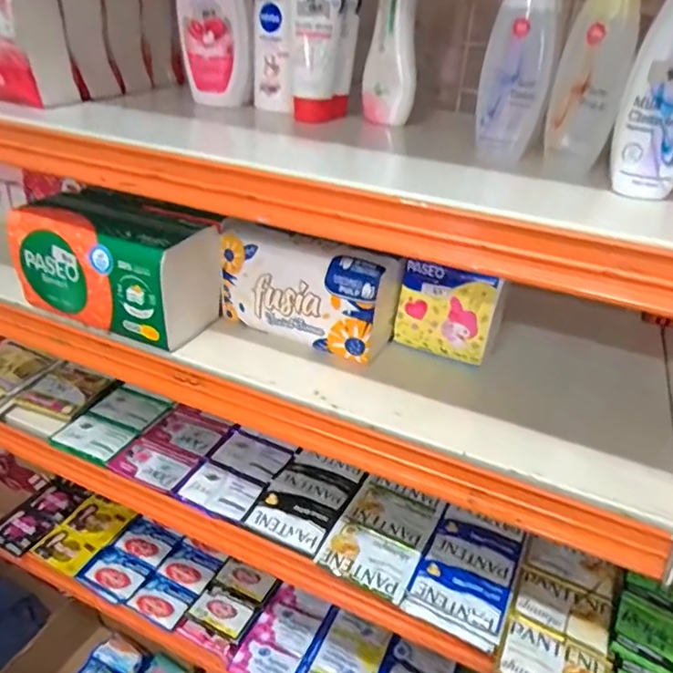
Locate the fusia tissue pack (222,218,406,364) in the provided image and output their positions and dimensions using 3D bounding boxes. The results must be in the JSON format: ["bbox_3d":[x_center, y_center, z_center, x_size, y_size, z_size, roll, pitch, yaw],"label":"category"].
[{"bbox_3d":[-0.031,-0.053,0.553,0.179,0.105,0.061,18,35,21],"label":"fusia tissue pack"}]

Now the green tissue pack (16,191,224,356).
[{"bbox_3d":[-0.223,-0.075,0.572,0.192,0.105,0.110,16,34,19],"label":"green tissue pack"}]

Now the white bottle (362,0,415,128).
[{"bbox_3d":[0.054,-0.279,0.531,0.041,0.135,0.029,-4,33,-13],"label":"white bottle"}]

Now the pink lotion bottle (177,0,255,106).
[{"bbox_3d":[-0.119,-0.324,0.541,0.072,0.167,0.036,-3,33,-11],"label":"pink lotion bottle"}]

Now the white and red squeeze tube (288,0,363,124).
[{"bbox_3d":[-0.011,-0.287,0.526,0.067,0.145,0.044,4,32,0],"label":"white and red squeeze tube"}]

